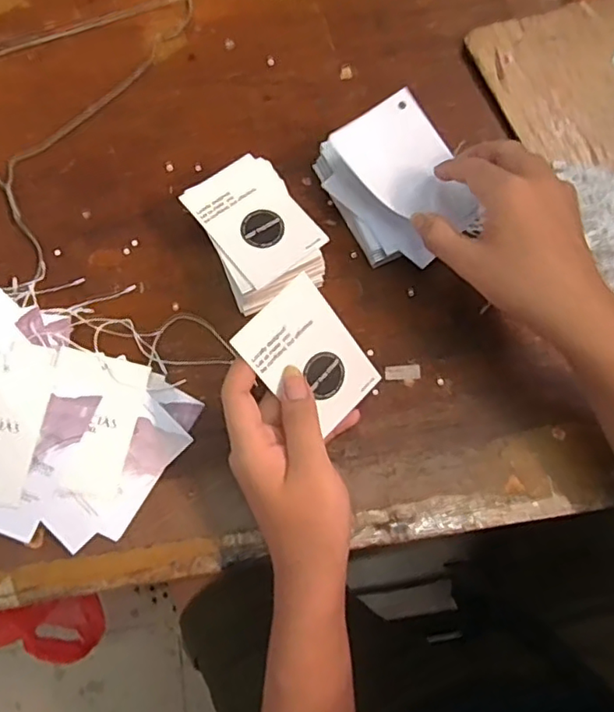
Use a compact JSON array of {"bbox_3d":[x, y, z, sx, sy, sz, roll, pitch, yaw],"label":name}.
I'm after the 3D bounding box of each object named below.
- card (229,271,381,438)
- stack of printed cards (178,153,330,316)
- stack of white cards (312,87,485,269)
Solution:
[{"bbox_3d":[0.003,0.002,0.352,0.059,0.004,0.086,-46,116,-15],"label":"card"},{"bbox_3d":[-0.035,-0.084,0.420,0.069,0.045,0.100,-30,76,-9],"label":"stack of printed cards"},{"bbox_3d":[0.064,-0.122,0.421,0.076,0.048,0.111,-24,75,-8],"label":"stack of white cards"}]

